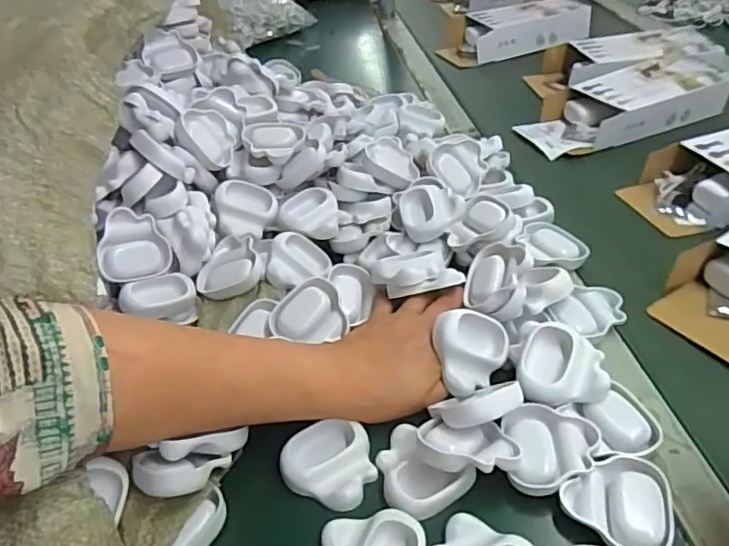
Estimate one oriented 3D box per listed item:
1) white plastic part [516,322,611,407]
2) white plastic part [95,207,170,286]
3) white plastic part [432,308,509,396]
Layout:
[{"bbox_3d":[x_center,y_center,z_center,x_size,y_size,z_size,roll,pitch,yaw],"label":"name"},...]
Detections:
[{"bbox_3d":[0.143,0.066,0.427,0.059,0.026,0.057,2,39,2],"label":"white plastic part"},{"bbox_3d":[-0.206,-0.024,0.515,0.062,0.063,0.020,-14,-4,-37],"label":"white plastic part"},{"bbox_3d":[0.075,0.057,0.440,0.056,0.023,0.064,42,70,-10],"label":"white plastic part"}]

